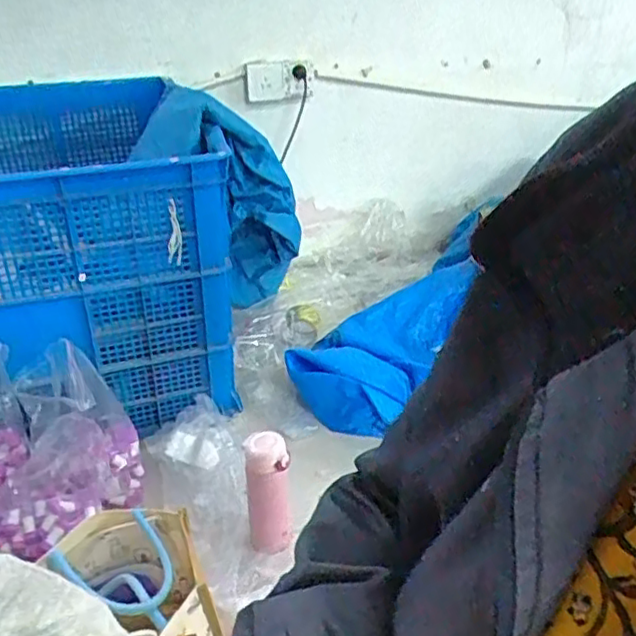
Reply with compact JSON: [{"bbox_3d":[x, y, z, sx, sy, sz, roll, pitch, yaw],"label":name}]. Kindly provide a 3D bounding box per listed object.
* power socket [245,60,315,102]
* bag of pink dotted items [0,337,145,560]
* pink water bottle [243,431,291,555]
[{"bbox_3d":[-0.099,-0.629,1.694,0.211,0.102,0.025,-27,42,-37],"label":"power socket"},{"bbox_3d":[-0.444,0.202,1.039,0.286,0.237,0.256,-26,41,-37],"label":"bag of pink dotted items"},{"bbox_3d":[-0.074,0.268,0.999,0.071,0.188,0.064,-5,32,-11],"label":"pink water bottle"}]

